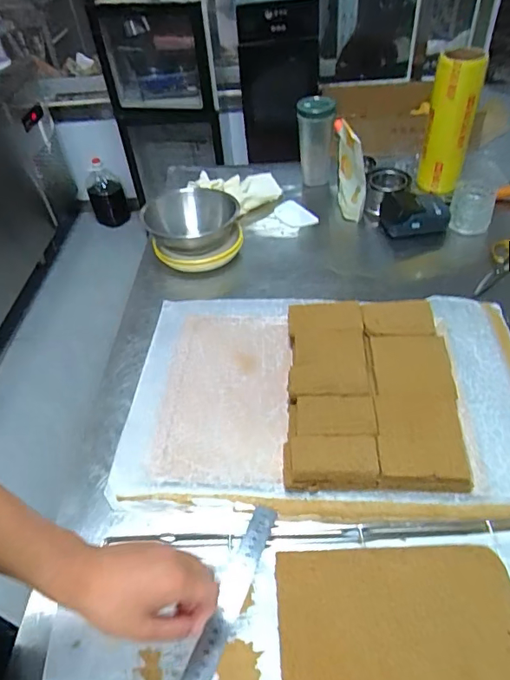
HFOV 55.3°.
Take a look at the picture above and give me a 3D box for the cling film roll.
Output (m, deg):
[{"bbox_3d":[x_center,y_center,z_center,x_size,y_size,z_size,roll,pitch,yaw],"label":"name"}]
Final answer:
[{"bbox_3d":[0.398,-0.440,1.000,0.089,0.257,0.068,13,49,17],"label":"cling film roll"}]

